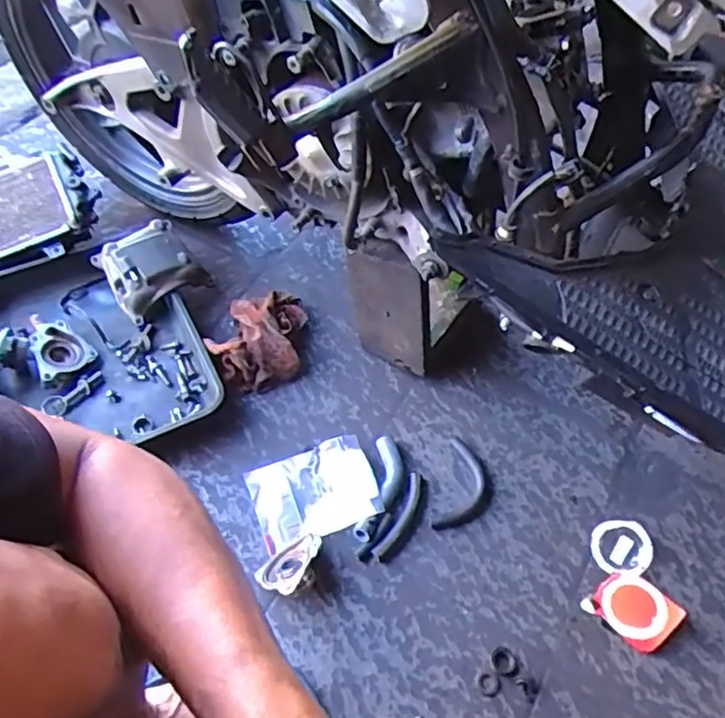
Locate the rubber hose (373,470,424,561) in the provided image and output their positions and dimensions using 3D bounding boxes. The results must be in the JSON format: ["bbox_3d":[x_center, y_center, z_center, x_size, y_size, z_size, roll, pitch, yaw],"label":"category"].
[{"bbox_3d":[0.052,0.197,0.793,0.032,0.008,0.120,22,57,12],"label":"rubber hose"}]

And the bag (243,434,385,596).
[{"bbox_3d":[-0.058,0.186,0.780,0.169,0.044,0.169,-17,58,-14],"label":"bag"}]

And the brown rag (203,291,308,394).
[{"bbox_3d":[-0.143,-0.031,0.916,0.125,0.054,0.163,16,56,8],"label":"brown rag"}]

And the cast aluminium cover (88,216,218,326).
[{"bbox_3d":[-0.308,-0.131,0.948,0.136,0.093,0.109,-28,63,-20],"label":"cast aluminium cover"}]

